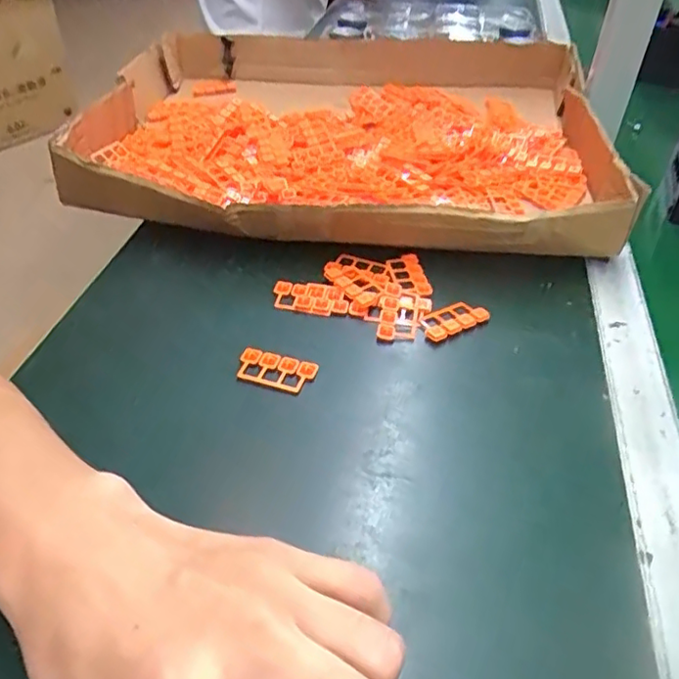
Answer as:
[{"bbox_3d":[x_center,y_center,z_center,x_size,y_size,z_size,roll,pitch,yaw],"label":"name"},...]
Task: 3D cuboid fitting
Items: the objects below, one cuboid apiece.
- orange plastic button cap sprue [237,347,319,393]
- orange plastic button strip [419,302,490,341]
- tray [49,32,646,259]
[{"bbox_3d":[-0.044,0.021,0.416,0.054,0.006,0.028,14,52,13],"label":"orange plastic button cap sprue"},{"bbox_3d":[0.086,-0.013,0.459,0.050,0.014,0.025,-15,43,-17],"label":"orange plastic button strip"},{"bbox_3d":[0.009,-0.237,0.669,0.505,0.073,0.467,3,41,3],"label":"tray"}]

